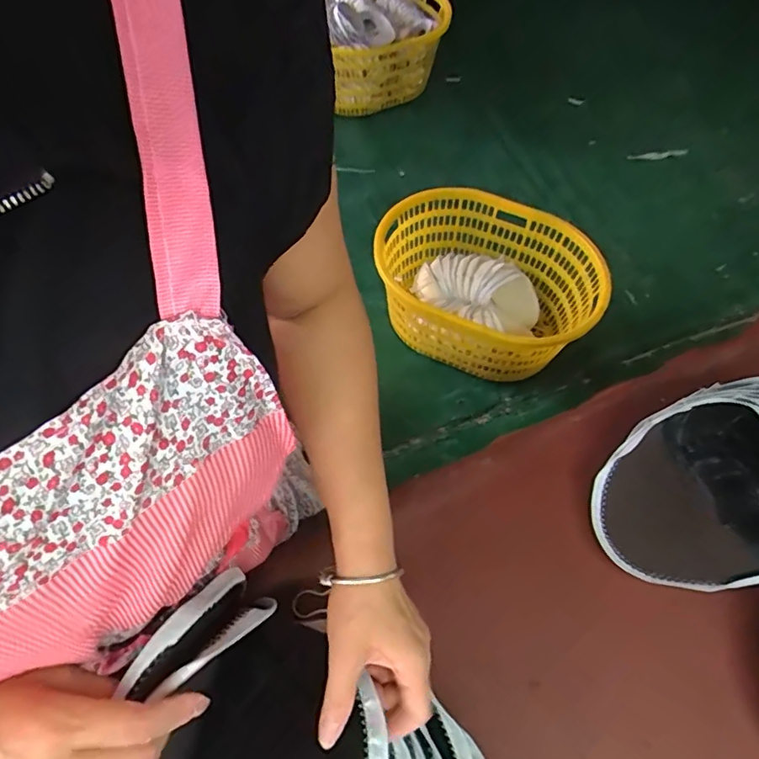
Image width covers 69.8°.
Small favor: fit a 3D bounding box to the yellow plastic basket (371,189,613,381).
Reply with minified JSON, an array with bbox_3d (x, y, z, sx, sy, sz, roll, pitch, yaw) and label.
[{"bbox_3d":[0.270,-0.266,1.556,0.642,0.307,0.444,32,63,15],"label":"yellow plastic basket"}]

